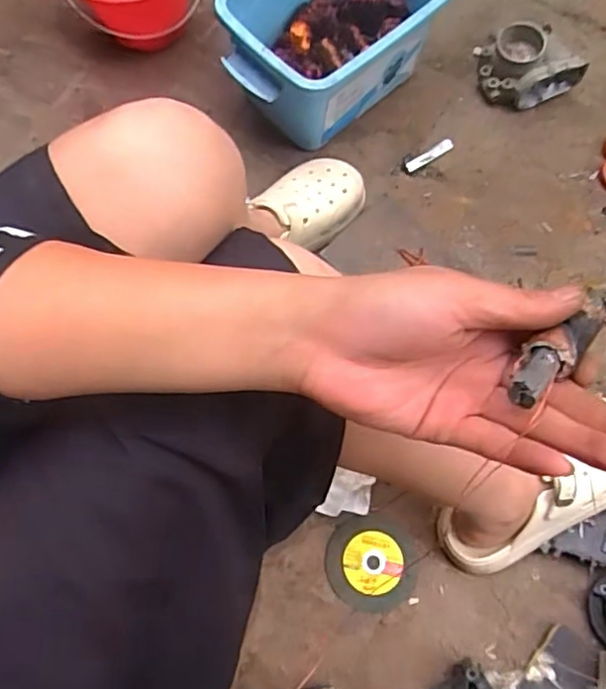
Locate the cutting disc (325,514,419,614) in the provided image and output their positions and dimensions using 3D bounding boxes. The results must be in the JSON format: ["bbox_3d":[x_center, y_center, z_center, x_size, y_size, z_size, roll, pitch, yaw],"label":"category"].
[{"bbox_3d":[0.077,0.245,0.704,0.100,0.006,0.099,0,72,-1],"label":"cutting disc"}]

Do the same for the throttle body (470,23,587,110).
[{"bbox_3d":[0.310,-0.370,0.847,0.142,0.069,0.084,8,72,2],"label":"throttle body"}]

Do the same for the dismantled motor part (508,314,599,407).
[{"bbox_3d":[0.109,0.003,0.272,0.057,0.013,0.021,-36,76,-22],"label":"dismantled motor part"}]

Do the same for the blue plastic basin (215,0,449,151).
[{"bbox_3d":[0.028,-0.390,0.827,0.268,0.188,0.188,-36,76,-11],"label":"blue plastic basin"}]

